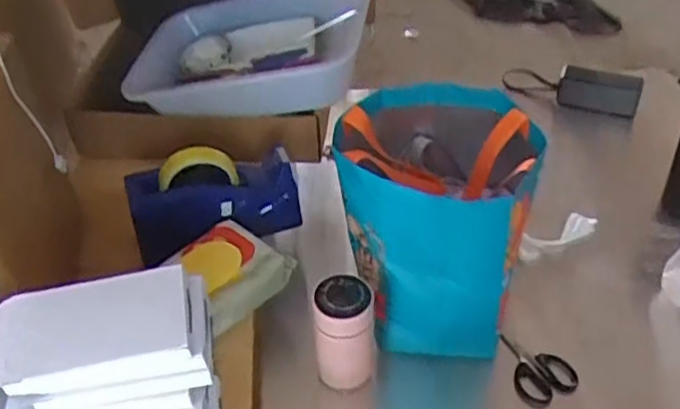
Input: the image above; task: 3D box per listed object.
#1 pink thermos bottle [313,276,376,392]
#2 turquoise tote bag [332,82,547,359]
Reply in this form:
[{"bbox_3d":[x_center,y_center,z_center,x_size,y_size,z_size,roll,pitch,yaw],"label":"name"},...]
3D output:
[{"bbox_3d":[0.004,0.139,0.732,0.065,0.119,0.058,-2,41,0],"label":"pink thermos bottle"},{"bbox_3d":[0.107,-0.002,0.785,0.196,0.224,0.238,4,42,7],"label":"turquoise tote bag"}]

